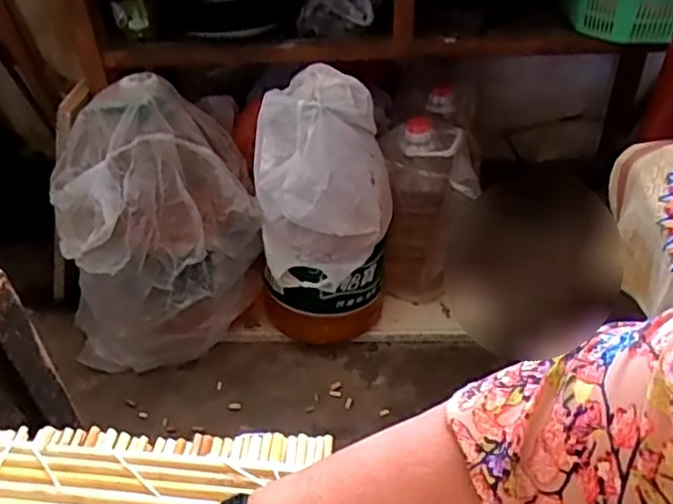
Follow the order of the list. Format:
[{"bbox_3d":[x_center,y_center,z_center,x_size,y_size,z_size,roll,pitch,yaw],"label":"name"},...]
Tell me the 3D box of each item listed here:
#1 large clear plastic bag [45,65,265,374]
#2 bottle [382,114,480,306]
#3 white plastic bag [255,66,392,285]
[{"bbox_3d":[-0.310,-0.023,1.024,0.358,0.440,0.207,-13,38,-6],"label":"large clear plastic bag"},{"bbox_3d":[0.164,-0.062,1.179,0.167,0.338,0.129,-12,38,-4],"label":"bottle"},{"bbox_3d":[-0.024,-0.111,0.986,0.206,0.290,0.167,-5,38,5],"label":"white plastic bag"}]

